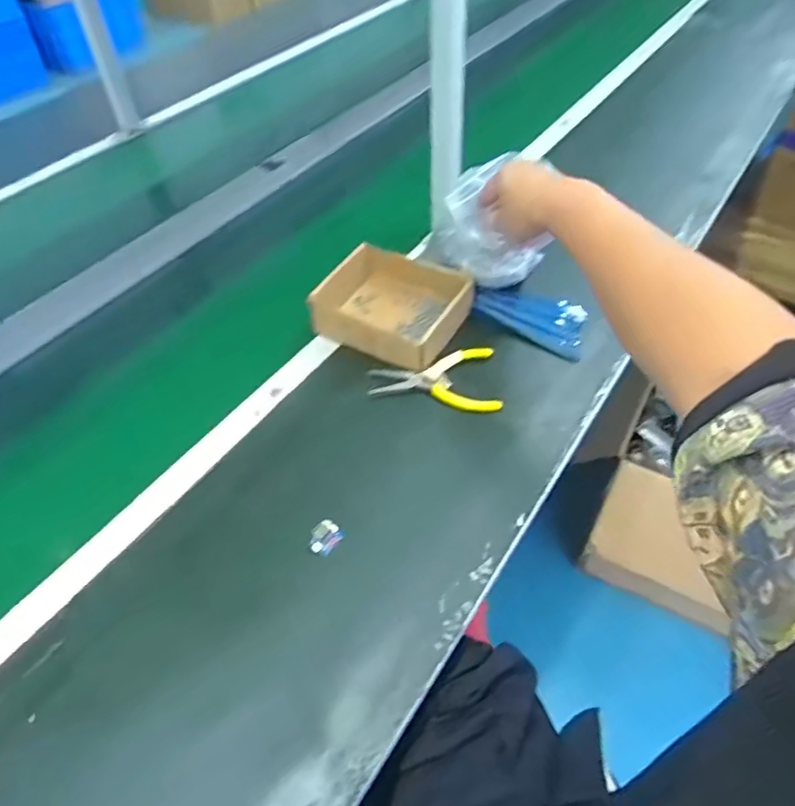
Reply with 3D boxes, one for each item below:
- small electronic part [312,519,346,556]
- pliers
[{"bbox_3d":[-0.069,0.128,0.553,0.025,0.008,0.033,29,57,24],"label":"small electronic part"},{"bbox_3d":[0.042,-0.026,0.677,0.146,0.014,0.095,-3,50,-1],"label":"pliers"}]

